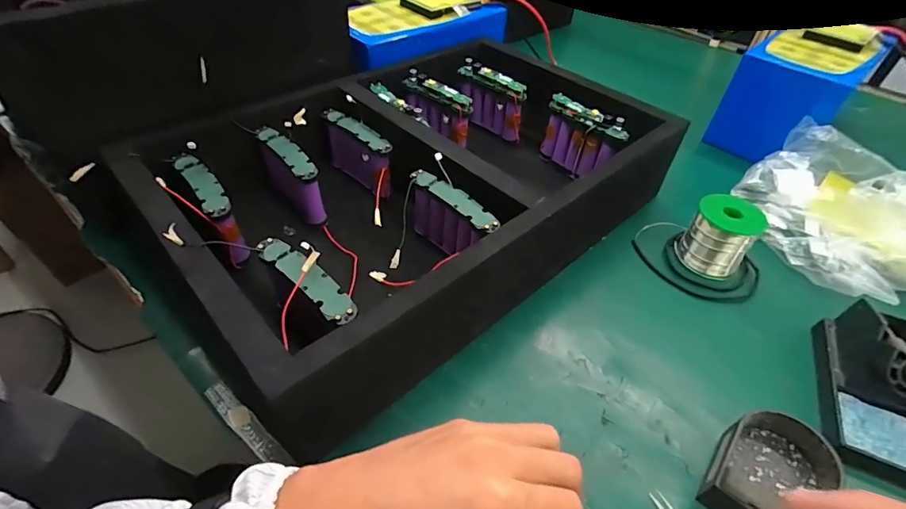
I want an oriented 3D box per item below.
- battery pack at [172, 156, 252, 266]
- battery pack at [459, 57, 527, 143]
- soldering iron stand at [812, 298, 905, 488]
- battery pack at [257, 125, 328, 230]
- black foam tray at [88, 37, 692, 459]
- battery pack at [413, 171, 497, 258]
[{"bbox_3d":[-0.246,-0.048,0.458,0.025,0.068,0.107,-29,54,-28],"label":"battery pack"},{"bbox_3d":[0.056,-0.223,0.661,0.107,0.096,0.020,34,53,26],"label":"battery pack"},{"bbox_3d":[0.371,0.106,0.380,0.069,0.067,0.149,22,48,17],"label":"soldering iron stand"},{"bbox_3d":[-0.186,-0.090,0.512,0.030,0.071,0.110,-30,55,-29],"label":"battery pack"},{"bbox_3d":[-0.040,-0.086,0.508,0.550,0.115,0.350,-31,56,-30],"label":"black foam tray"},{"bbox_3d":[0.000,-0.032,0.467,0.027,0.069,0.109,-32,56,-30],"label":"battery pack"}]

